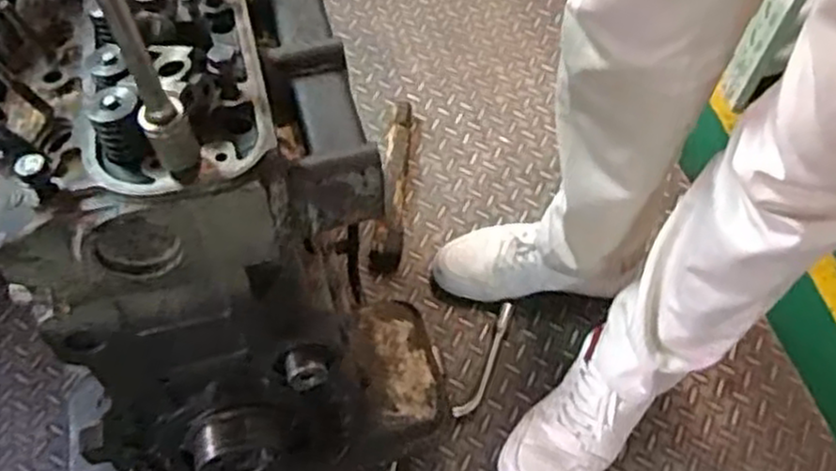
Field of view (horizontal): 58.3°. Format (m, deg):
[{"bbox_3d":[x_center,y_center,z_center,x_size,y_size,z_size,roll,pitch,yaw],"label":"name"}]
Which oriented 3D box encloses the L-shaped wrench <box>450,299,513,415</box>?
[{"bbox_3d":[0.093,0.166,1.002,0.027,0.016,0.172,23,62,12],"label":"L-shaped wrench"}]

